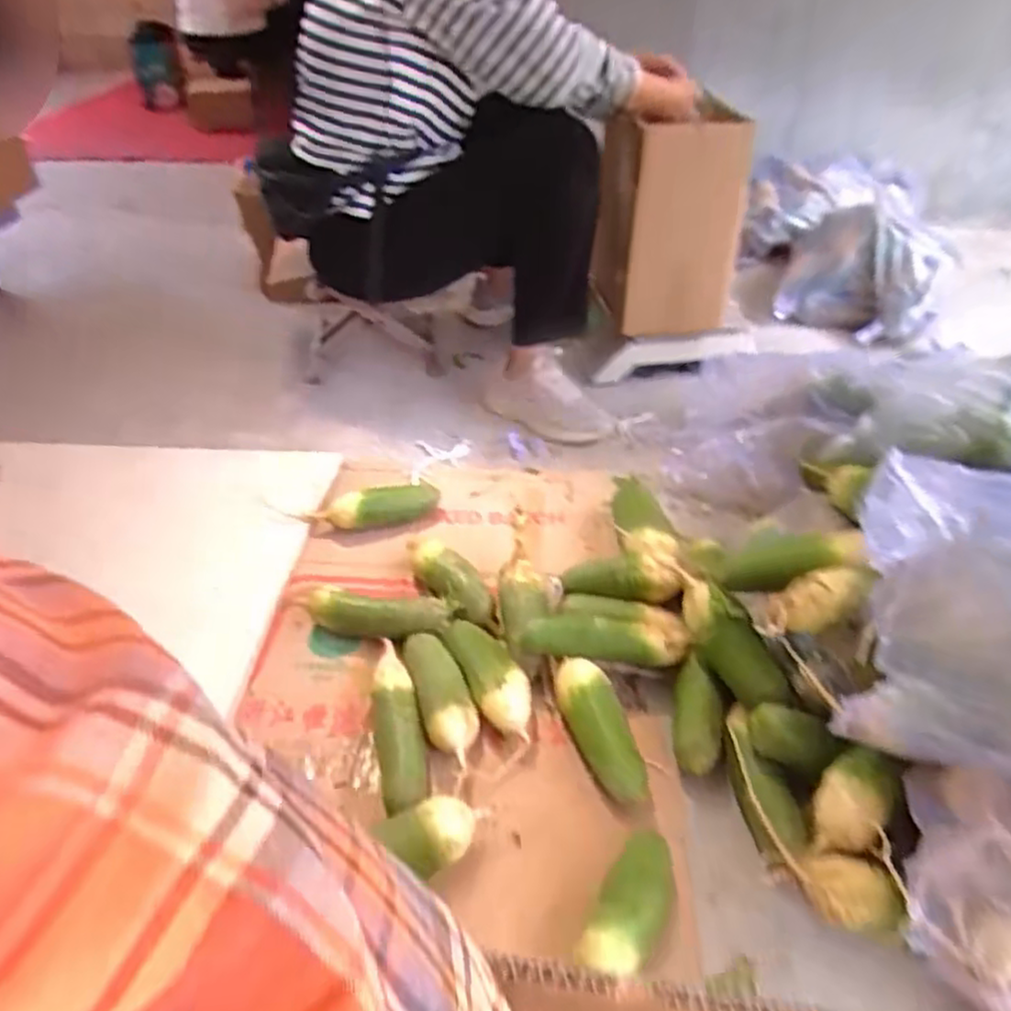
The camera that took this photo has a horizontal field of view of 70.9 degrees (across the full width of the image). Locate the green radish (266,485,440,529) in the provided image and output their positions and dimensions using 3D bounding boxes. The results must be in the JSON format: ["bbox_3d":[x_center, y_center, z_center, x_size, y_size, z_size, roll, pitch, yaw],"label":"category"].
[{"bbox_3d":[-0.211,0.002,1.029,0.226,0.051,0.043,-8,41,-8],"label":"green radish"}]

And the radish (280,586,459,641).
[{"bbox_3d":[-0.153,0.134,0.870,0.168,0.042,0.059,5,41,7],"label":"radish"}]

